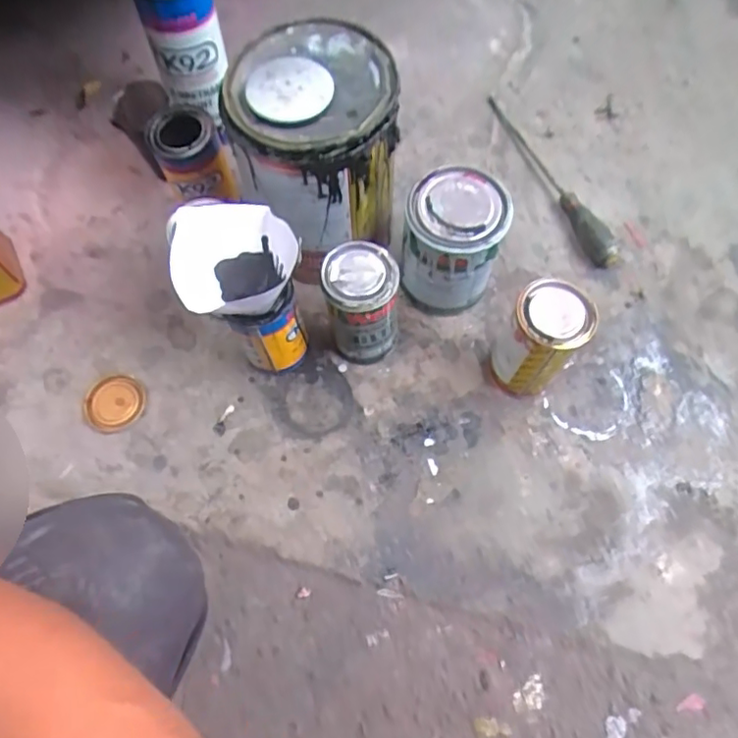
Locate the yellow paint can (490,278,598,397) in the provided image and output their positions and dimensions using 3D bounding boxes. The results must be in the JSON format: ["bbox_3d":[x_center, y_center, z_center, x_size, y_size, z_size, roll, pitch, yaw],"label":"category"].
[{"bbox_3d":[0.170,-0.025,0.579,0.068,0.138,0.072,0,67,1],"label":"yellow paint can"}]

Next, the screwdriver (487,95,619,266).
[{"bbox_3d":[0.231,-0.249,0.741,0.034,0.029,0.301,-21,68,-8],"label":"screwdriver"}]

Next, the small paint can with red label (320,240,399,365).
[{"bbox_3d":[-0.006,-0.062,0.598,0.070,0.147,0.068,0,67,1],"label":"small paint can with red label"}]

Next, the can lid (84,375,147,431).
[{"bbox_3d":[-0.282,0.037,0.638,0.068,0.017,0.060,-16,67,-6],"label":"can lid"}]

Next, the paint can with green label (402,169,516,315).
[{"bbox_3d":[0.090,-0.134,0.627,0.097,0.133,0.099,0,67,1],"label":"paint can with green label"}]

